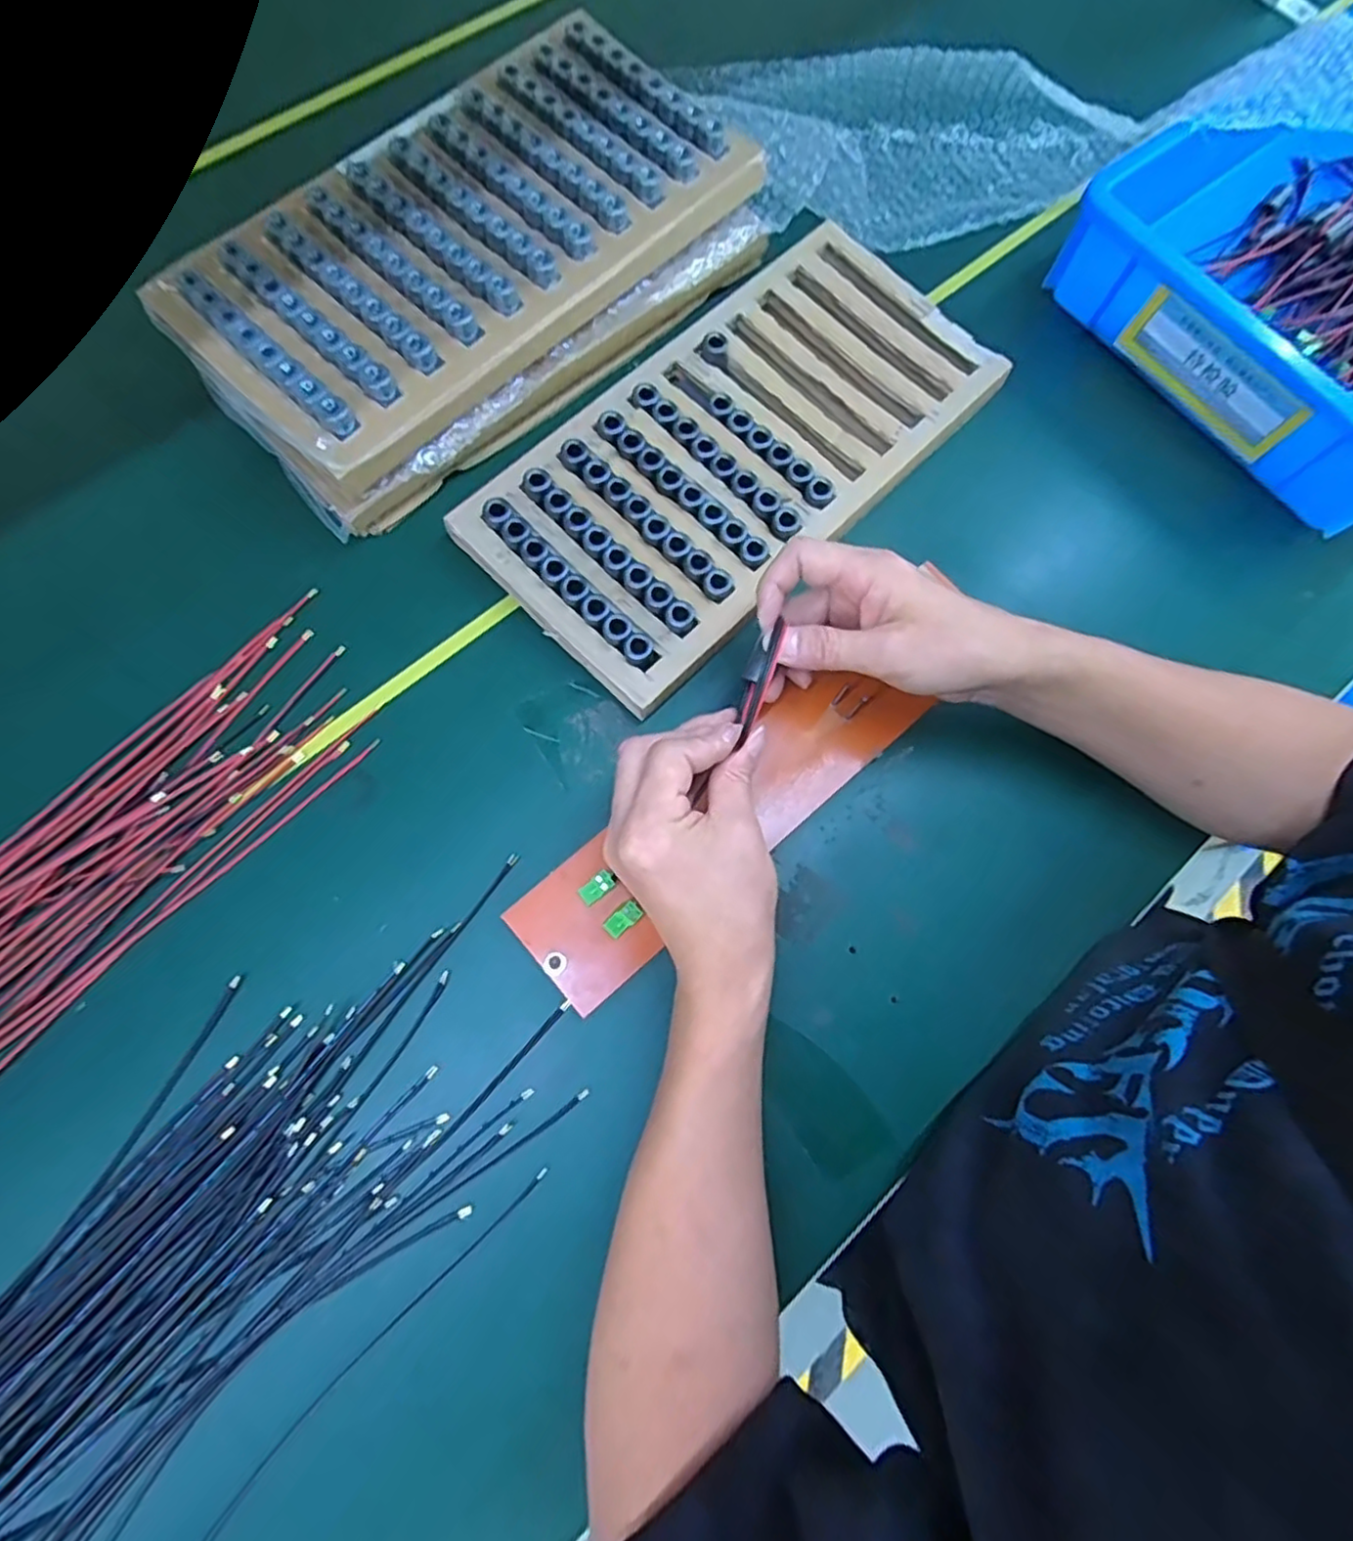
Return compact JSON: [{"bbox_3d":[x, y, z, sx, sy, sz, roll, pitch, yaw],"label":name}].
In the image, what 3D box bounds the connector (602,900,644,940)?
[{"bbox_3d":[-0.028,0.081,0.368,0.021,0.017,0.011,-38,77,-13],"label":"connector"}]

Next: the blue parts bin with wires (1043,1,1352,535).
[{"bbox_3d":[0.509,-0.381,0.475,0.407,0.080,0.279,-36,81,-12],"label":"blue parts bin with wires"}]

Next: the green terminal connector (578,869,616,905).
[{"bbox_3d":[-0.043,0.065,0.372,0.020,0.013,0.011,-35,76,-12],"label":"green terminal connector"}]

